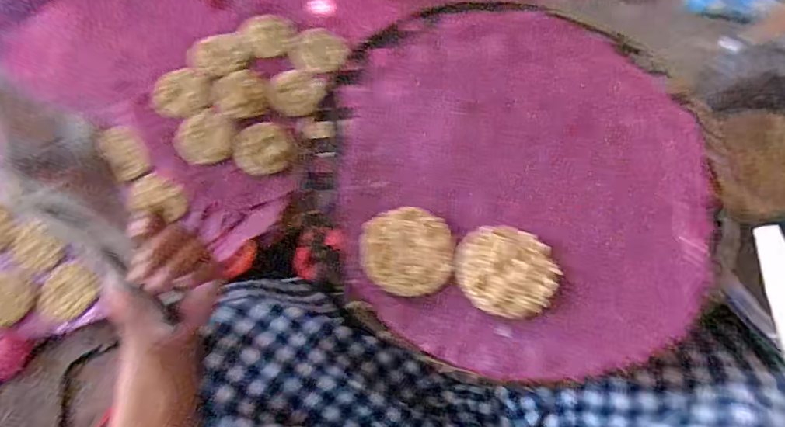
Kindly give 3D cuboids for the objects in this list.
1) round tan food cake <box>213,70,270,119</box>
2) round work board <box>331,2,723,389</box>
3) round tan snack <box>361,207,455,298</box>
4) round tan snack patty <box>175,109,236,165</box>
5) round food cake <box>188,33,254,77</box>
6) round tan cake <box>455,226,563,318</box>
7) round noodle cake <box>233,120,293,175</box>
[{"bbox_3d":[-0.223,-0.175,0.663,0.076,0.019,0.073,-1,67,1],"label":"round tan food cake"},{"bbox_3d":[0.115,-0.045,0.422,0.332,0.022,0.368,1,67,2],"label":"round work board"},{"bbox_3d":[0.013,0.032,0.386,0.074,0.010,0.074,-4,67,0],"label":"round tan snack"},{"bbox_3d":[-0.265,-0.108,0.642,0.082,0.017,0.073,-25,69,-9],"label":"round tan snack patty"},{"bbox_3d":[-0.260,-0.244,0.685,0.089,0.018,0.072,-24,69,-8],"label":"round food cake"},{"bbox_3d":[0.096,0.046,0.380,0.083,0.011,0.076,-1,67,1],"label":"round tan cake"},{"bbox_3d":[-0.186,-0.094,0.652,0.078,0.014,0.073,2,84,-17],"label":"round noodle cake"}]

